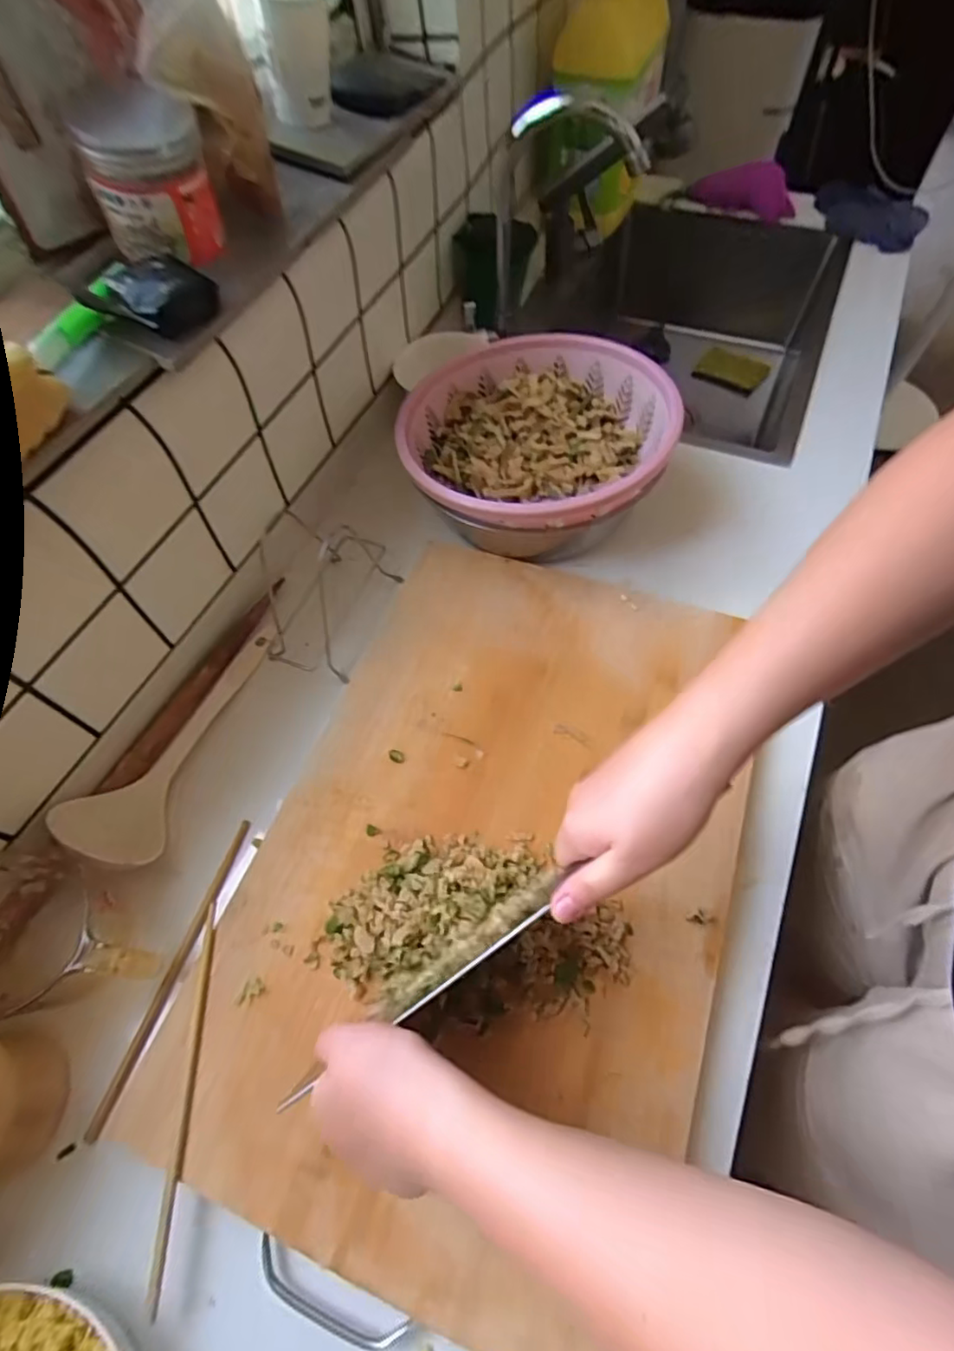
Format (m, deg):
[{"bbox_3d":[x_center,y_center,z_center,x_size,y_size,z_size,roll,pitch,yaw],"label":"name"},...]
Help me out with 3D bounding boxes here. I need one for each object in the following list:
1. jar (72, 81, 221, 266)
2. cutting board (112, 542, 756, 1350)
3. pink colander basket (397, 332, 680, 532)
[{"bbox_3d":[-0.241,-0.365,0.432,0.081,0.081,0.079,-26,63,-10],"label":"jar"},{"bbox_3d":[0.011,0.142,0.479,0.370,0.025,0.569,15,63,12],"label":"cutting board"},{"bbox_3d":[0.063,-0.249,0.630,0.272,0.099,0.270,-2,61,3],"label":"pink colander basket"}]

